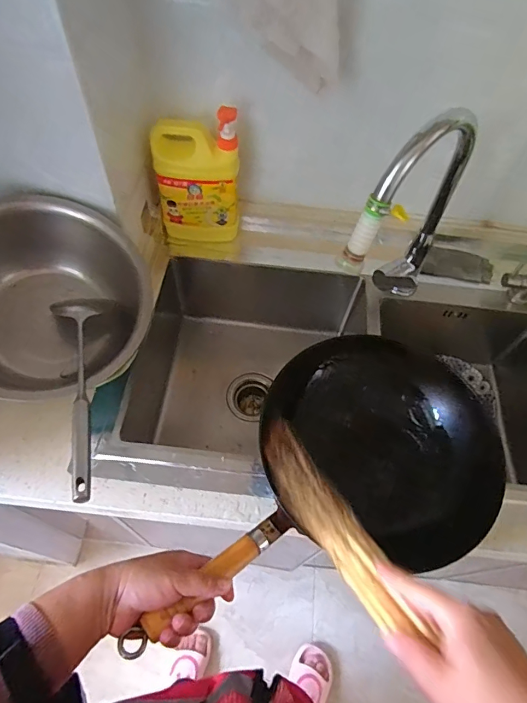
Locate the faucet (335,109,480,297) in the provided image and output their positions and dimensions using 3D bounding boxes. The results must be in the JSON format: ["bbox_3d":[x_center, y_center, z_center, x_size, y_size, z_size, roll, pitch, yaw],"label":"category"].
[{"bbox_3d":[0.209,-0.164,0.644,0.230,0.344,0.068,-39,69,-24],"label":"faucet"}]

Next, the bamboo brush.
[{"bbox_3d":[0.061,0.170,0.452,0.042,0.046,0.271,-20,30,-15],"label":"bamboo brush"}]

